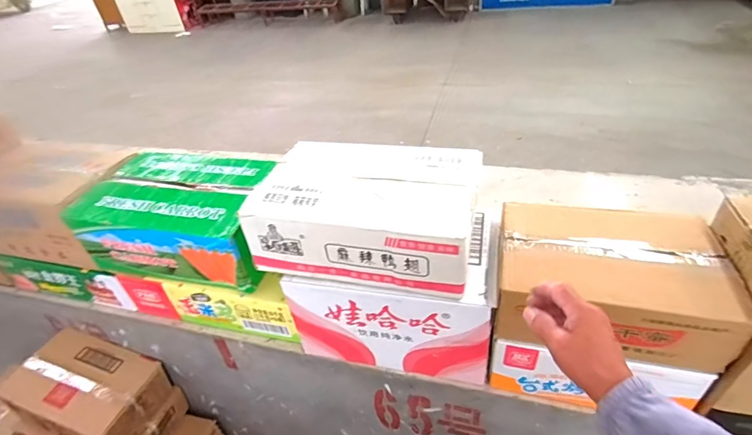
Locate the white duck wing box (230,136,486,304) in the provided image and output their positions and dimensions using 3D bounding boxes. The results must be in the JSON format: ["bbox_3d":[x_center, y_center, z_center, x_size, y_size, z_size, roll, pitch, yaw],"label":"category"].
[{"bbox_3d":[-0.009,-0.019,0.757,0.391,0.137,0.262,5,40,15],"label":"white duck wing box"}]

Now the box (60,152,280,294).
[{"bbox_3d":[-0.417,-0.005,0.916,0.416,0.177,0.257,5,40,15],"label":"box"}]

